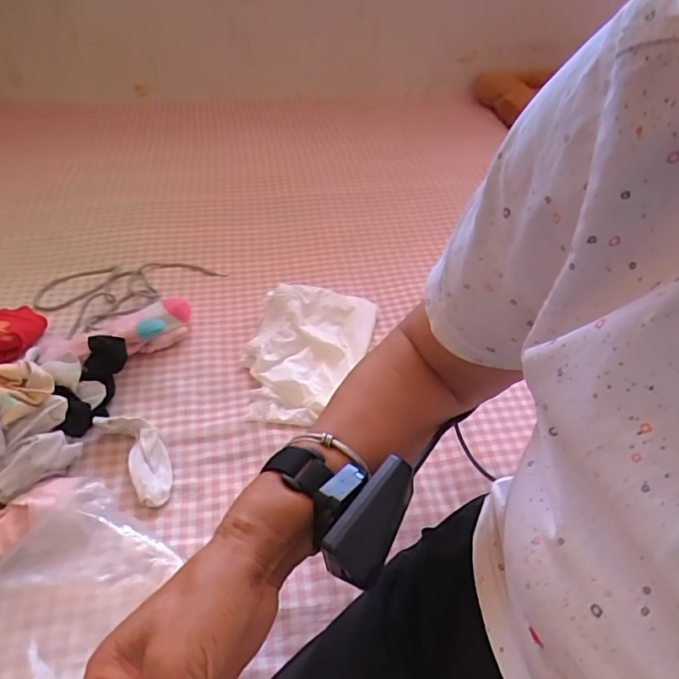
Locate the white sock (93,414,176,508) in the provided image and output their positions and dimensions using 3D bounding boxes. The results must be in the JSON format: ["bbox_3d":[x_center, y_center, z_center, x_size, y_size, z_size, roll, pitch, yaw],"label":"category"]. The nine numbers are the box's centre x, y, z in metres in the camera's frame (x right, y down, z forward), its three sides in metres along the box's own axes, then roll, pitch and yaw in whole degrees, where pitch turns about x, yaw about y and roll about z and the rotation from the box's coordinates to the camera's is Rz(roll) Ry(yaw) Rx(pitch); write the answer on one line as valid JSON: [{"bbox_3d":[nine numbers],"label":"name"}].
[{"bbox_3d":[-0.220,0.120,0.565,0.048,0.033,0.131,-29,51,-28],"label":"white sock"}]

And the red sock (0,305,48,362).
[{"bbox_3d":[-0.439,-0.009,0.683,0.066,0.040,0.097,14,45,13],"label":"red sock"}]

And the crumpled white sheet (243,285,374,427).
[{"bbox_3d":[-0.045,0.016,0.693,0.151,0.033,0.228,17,52,0],"label":"crumpled white sheet"}]

